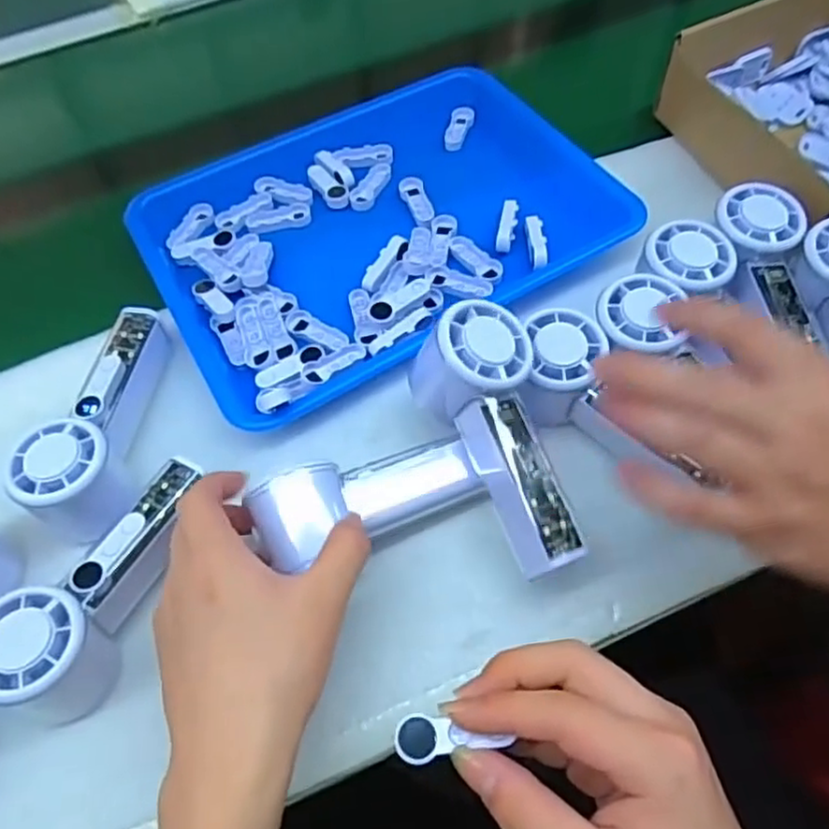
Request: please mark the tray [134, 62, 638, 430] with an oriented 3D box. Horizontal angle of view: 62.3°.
[{"bbox_3d":[-0.029,-0.153,0.542,0.343,0.033,0.267,-28,63,-12],"label":"tray"}]

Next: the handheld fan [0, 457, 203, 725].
[{"bbox_3d":[-0.177,0.090,0.383,0.055,0.061,0.151,16,62,12],"label":"handheld fan"}]

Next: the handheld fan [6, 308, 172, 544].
[{"bbox_3d":[-0.200,-0.001,0.440,0.055,0.061,0.158,1,60,4],"label":"handheld fan"}]

